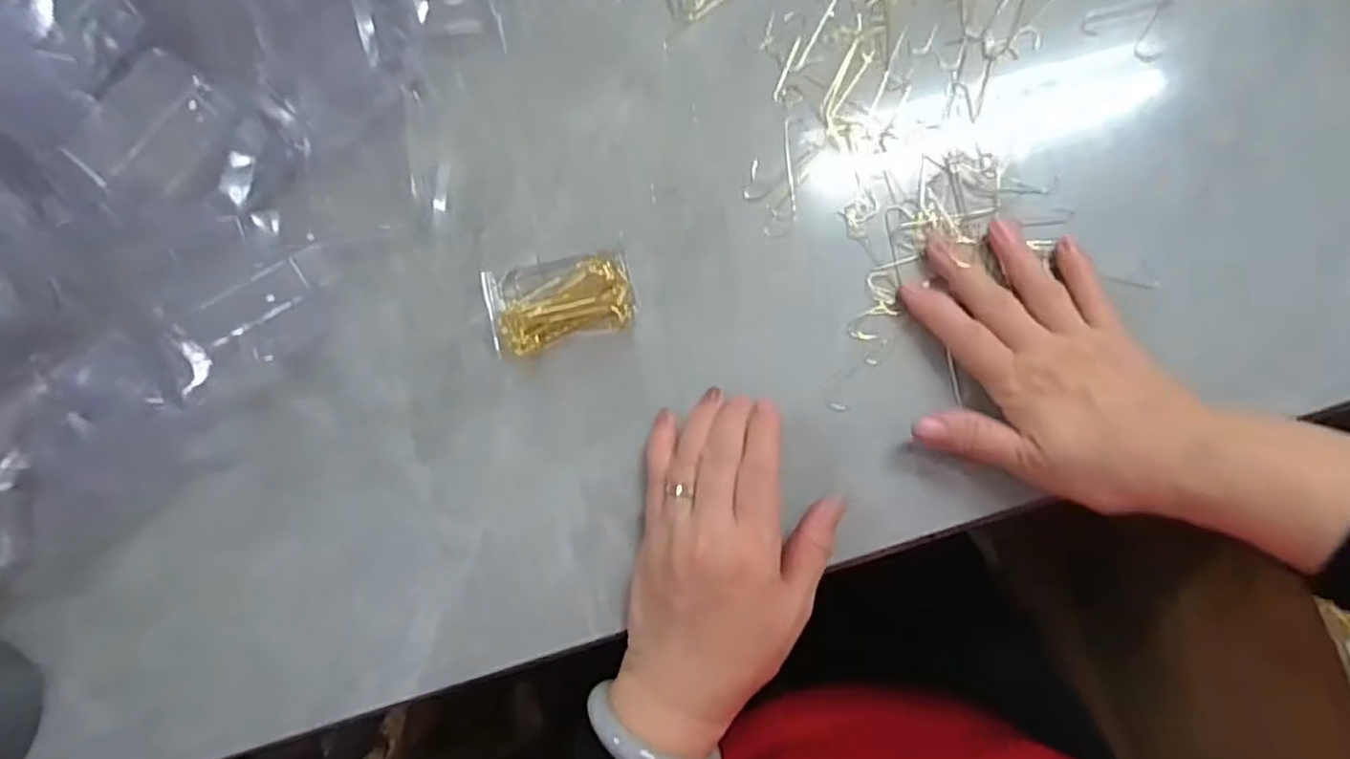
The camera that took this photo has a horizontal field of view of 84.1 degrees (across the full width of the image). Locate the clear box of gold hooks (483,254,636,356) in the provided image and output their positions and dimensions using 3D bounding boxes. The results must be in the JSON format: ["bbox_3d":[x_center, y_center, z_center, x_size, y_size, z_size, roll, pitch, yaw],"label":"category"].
[{"bbox_3d":[-0.061,-0.044,0.404,0.076,0.015,0.049,-13,77,-2],"label":"clear box of gold hooks"}]

